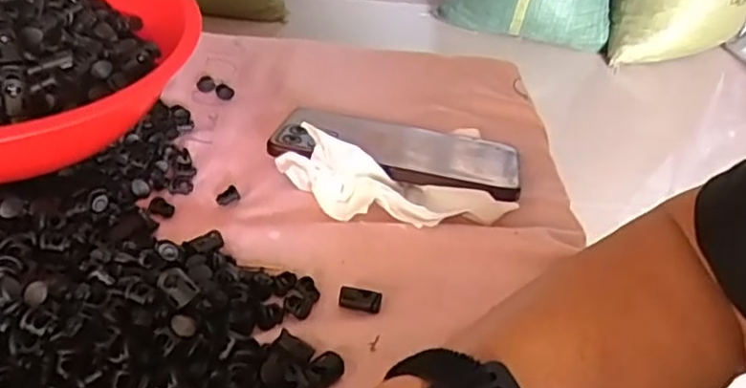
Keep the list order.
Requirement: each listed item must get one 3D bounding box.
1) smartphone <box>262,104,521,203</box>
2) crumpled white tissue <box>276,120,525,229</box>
[{"bbox_3d":[0.017,-0.031,0.431,0.162,0.011,0.081,12,29,3],"label":"smartphone"},{"bbox_3d":[0.014,-0.004,0.380,0.136,0.045,0.034,9,41,2],"label":"crumpled white tissue"}]

